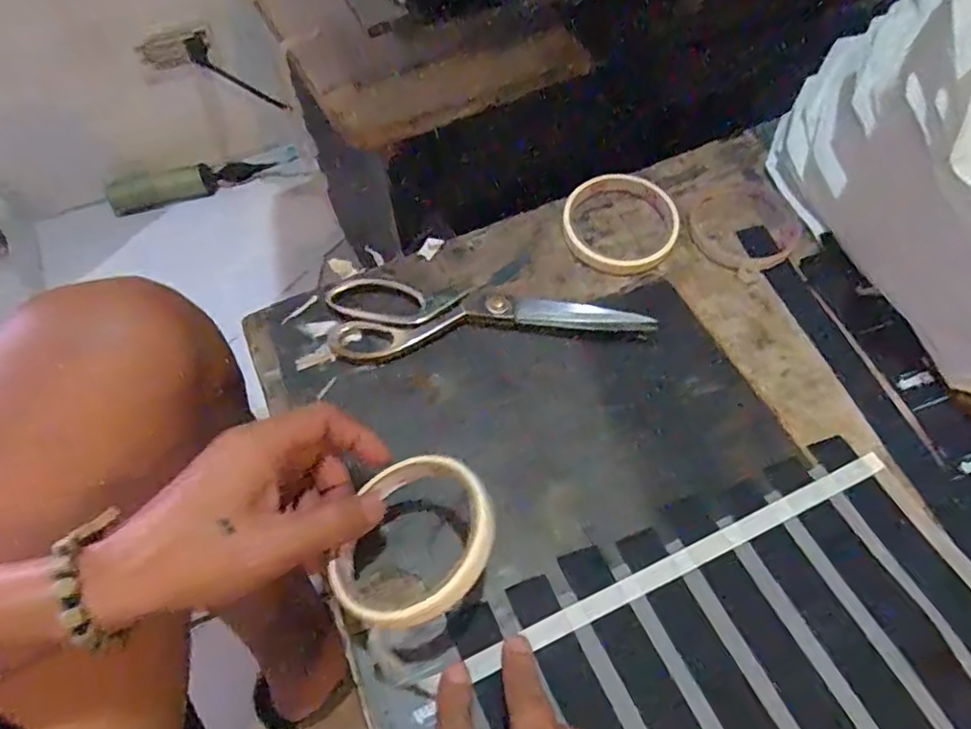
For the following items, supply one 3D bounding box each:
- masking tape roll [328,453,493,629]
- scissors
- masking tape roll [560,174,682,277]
[{"bbox_3d":[-0.036,0.087,0.312,0.079,0.012,0.090,-1,50,28],"label":"masking tape roll"},{"bbox_3d":[0.000,-0.046,0.451,0.222,0.013,0.083,-7,58,-2],"label":"scissors"},{"bbox_3d":[0.106,-0.113,0.485,0.087,0.014,0.092,-1,58,2],"label":"masking tape roll"}]

